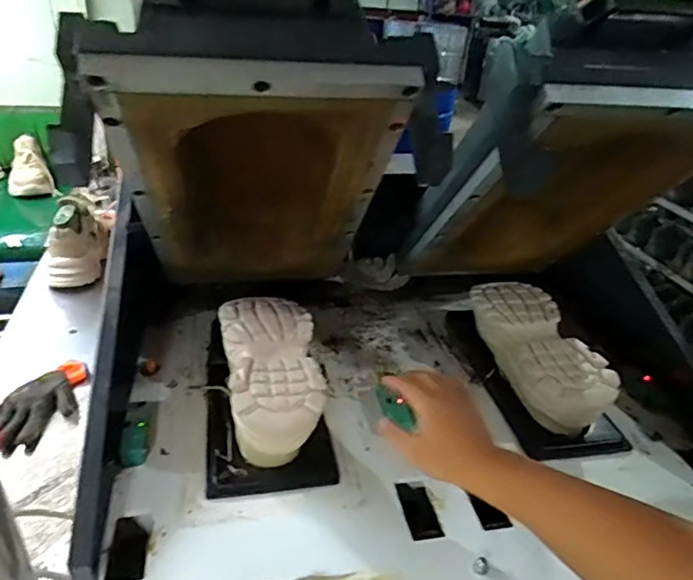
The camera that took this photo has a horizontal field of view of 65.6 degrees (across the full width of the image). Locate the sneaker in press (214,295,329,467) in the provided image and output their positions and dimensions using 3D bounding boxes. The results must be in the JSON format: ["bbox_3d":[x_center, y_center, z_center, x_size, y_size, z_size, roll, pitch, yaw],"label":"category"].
[{"bbox_3d":[-0.094,0.101,0.694,0.122,0.084,0.281,-4,31,-16],"label":"sneaker in press"}]

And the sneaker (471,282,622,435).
[{"bbox_3d":[0.259,0.094,0.760,0.110,0.099,0.279,-1,31,-12],"label":"sneaker"}]

